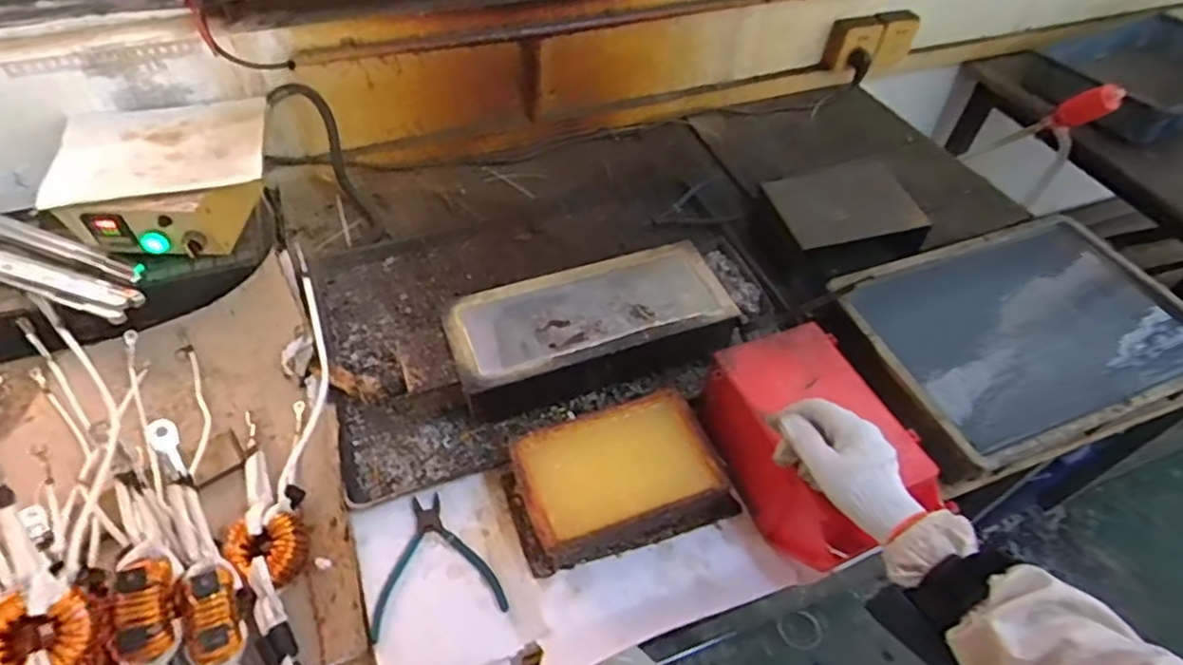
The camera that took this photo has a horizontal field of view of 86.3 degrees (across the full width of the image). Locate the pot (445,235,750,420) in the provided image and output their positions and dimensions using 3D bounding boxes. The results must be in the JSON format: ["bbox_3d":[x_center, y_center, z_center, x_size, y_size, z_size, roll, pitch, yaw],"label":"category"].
[{"bbox_3d":[-0.002,-0.006,0.795,0.336,0.092,0.149,-13,52,-13],"label":"pot"}]

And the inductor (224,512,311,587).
[{"bbox_3d":[-0.329,0.212,0.639,0.075,0.031,0.067,13,51,7],"label":"inductor"}]

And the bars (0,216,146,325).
[{"bbox_3d":[-0.717,-0.092,0.816,0.339,0.029,0.097,19,52,12],"label":"bars"}]

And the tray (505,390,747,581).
[{"bbox_3d":[0.027,0.155,0.676,0.221,0.068,0.136,-15,53,-15],"label":"tray"}]

